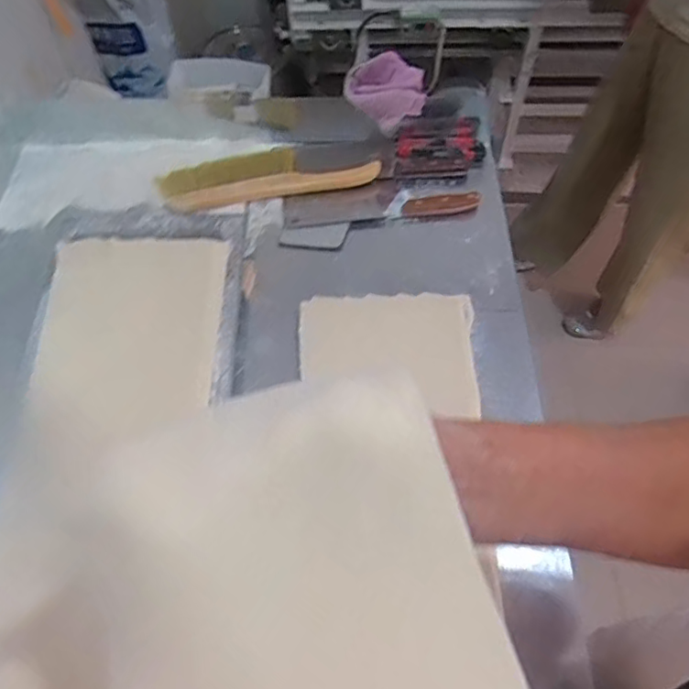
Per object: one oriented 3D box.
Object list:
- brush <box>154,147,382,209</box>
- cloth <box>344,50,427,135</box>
[{"bbox_3d":[-0.121,-0.277,0.934,0.343,0.034,0.079,-11,60,-6],"label":"brush"},{"bbox_3d":[0.065,-0.408,0.933,0.125,0.067,0.096,3,59,2],"label":"cloth"}]

